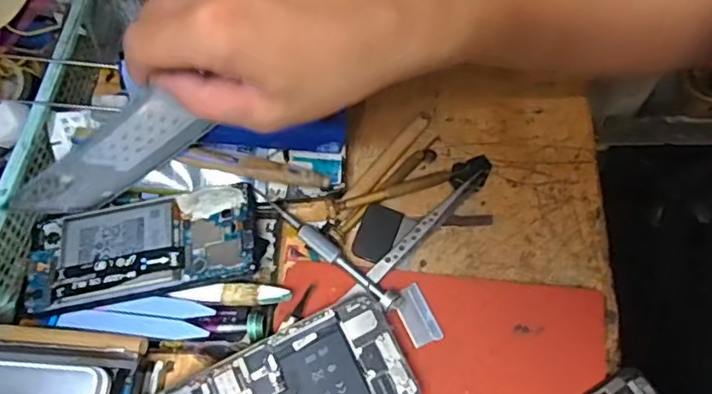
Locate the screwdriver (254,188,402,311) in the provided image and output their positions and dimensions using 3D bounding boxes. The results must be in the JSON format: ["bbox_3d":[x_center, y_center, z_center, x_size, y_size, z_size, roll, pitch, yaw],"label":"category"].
[{"bbox_3d":[-0.021,0.033,0.395,0.123,0.013,0.013,38,73,21],"label":"screwdriver"}]

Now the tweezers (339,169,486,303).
[{"bbox_3d":[0.041,0.025,0.404,0.014,0.013,0.133,40,74,22],"label":"tweezers"}]

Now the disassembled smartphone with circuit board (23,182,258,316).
[{"bbox_3d":[-0.146,0.033,0.403,0.154,0.008,0.070,-11,63,0],"label":"disassembled smartphone with circuit board"}]

